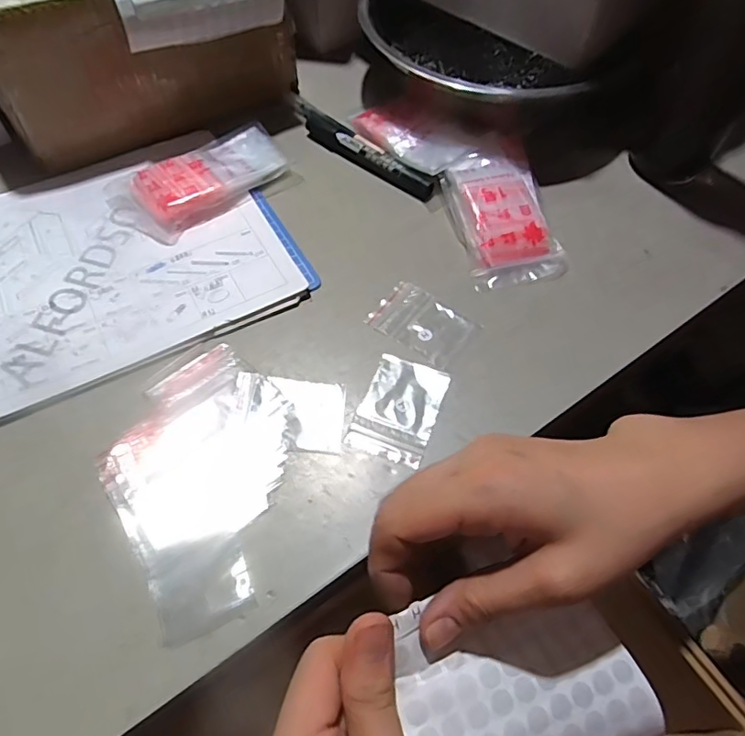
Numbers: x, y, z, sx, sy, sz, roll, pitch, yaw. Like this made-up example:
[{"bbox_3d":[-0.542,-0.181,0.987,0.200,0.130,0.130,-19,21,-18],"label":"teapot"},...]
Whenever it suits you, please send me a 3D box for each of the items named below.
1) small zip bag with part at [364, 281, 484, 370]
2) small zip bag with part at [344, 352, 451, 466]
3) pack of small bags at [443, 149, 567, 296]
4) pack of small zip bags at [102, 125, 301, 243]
[{"bbox_3d":[0.036,-0.033,0.377,0.069,0.004,0.048,34,64,17],"label":"small zip bag with part"},{"bbox_3d":[0.017,0.025,0.337,0.049,0.007,0.069,19,60,10],"label":"small zip bag with part"},{"bbox_3d":[0.103,-0.120,0.415,0.075,0.025,0.120,-9,60,-7],"label":"pack of small bags"},{"bbox_3d":[-0.135,-0.155,0.428,0.138,0.020,0.070,-35,66,-20],"label":"pack of small zip bags"}]

